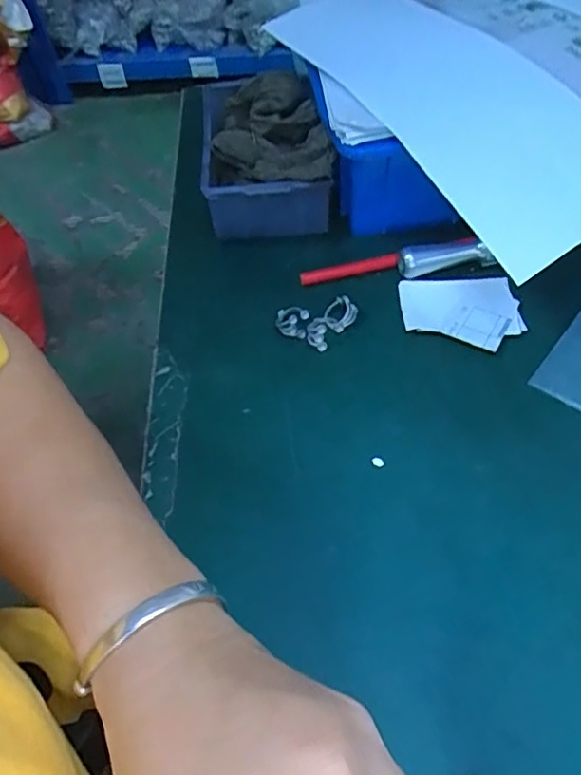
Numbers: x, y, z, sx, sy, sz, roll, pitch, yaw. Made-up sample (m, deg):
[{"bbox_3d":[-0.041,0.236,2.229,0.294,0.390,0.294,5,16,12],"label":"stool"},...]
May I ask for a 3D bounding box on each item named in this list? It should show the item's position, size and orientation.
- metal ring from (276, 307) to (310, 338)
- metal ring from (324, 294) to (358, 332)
[{"bbox_3d":[0.001,-0.045,0.406,0.022,0.016,0.019,12,57,10],"label":"metal ring"},{"bbox_3d":[0.034,-0.051,0.403,0.020,0.008,0.024,25,60,18],"label":"metal ring"}]

